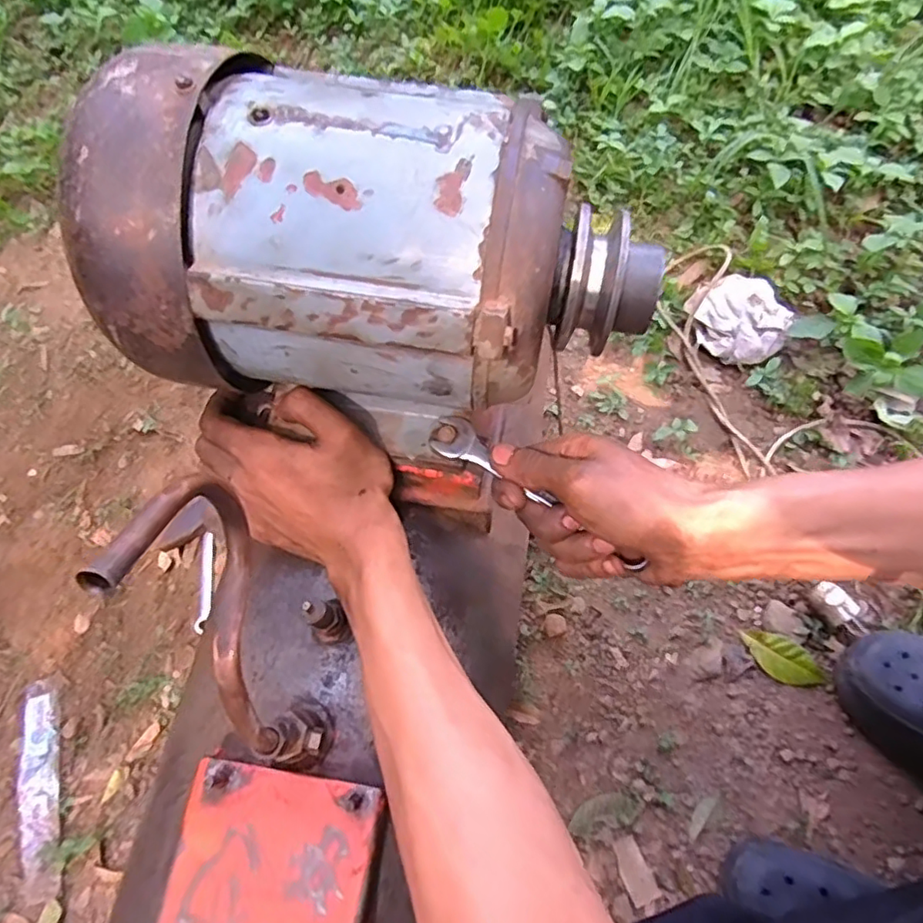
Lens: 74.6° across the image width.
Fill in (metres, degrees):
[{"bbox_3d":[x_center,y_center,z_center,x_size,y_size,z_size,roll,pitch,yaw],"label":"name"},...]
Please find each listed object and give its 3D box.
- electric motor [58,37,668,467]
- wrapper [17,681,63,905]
[{"bbox_3d":[-0.032,-0.100,0.315,0.253,0.160,0.141,6,70,4],"label":"electric motor"},{"bbox_3d":[-0.428,0.327,0.611,0.037,0.023,0.199,-15,64,-5],"label":"wrapper"}]

